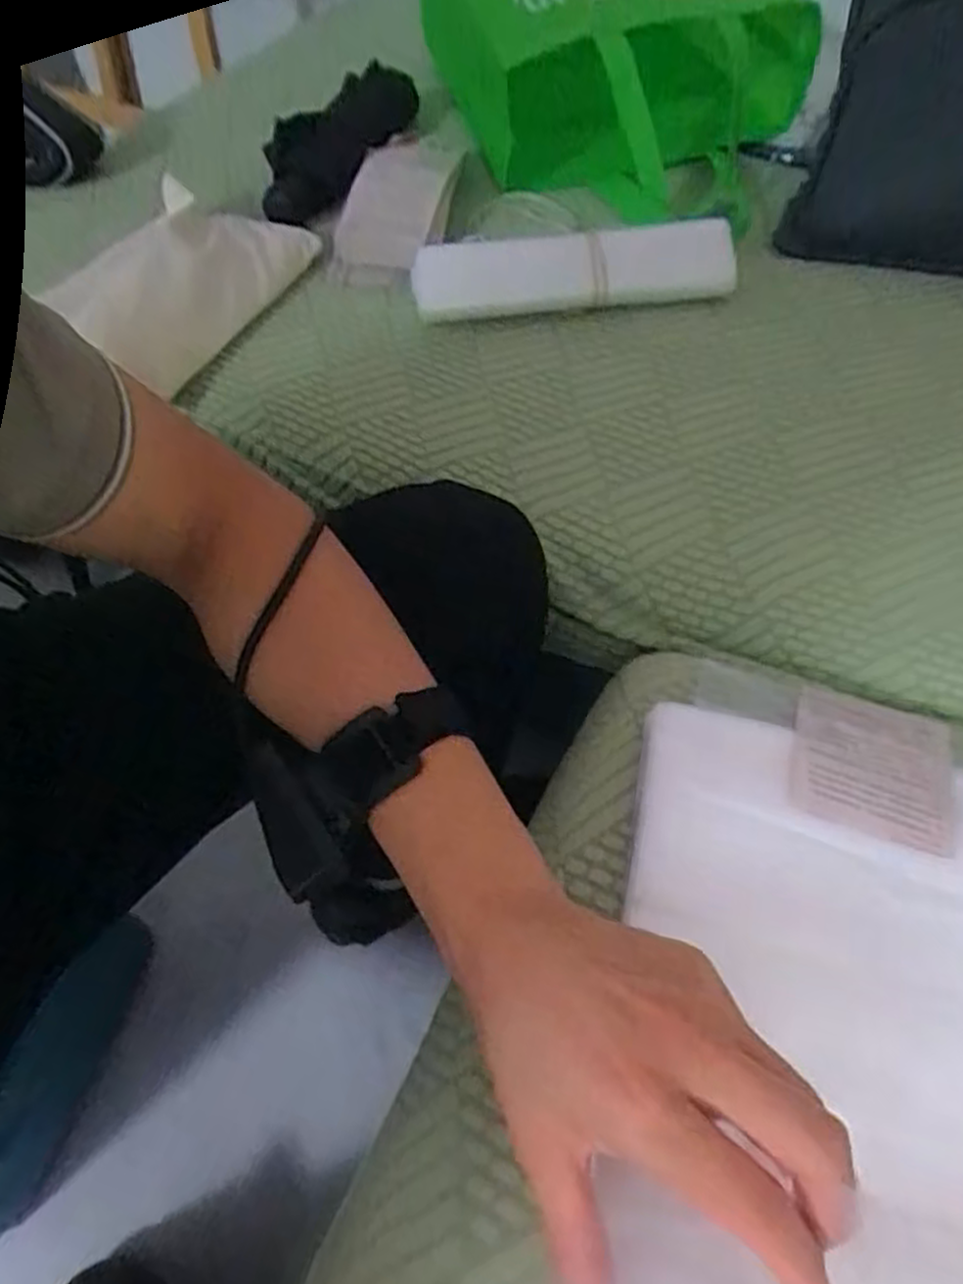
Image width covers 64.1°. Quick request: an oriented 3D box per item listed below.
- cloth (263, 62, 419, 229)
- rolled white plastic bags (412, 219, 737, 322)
[{"bbox_3d":[-0.127,-0.477,0.737,0.096,0.063,0.226,20,58,13],"label":"cloth"},{"bbox_3d":[0.075,-0.301,0.618,0.251,0.049,0.048,-3,56,-2],"label":"rolled white plastic bags"}]

